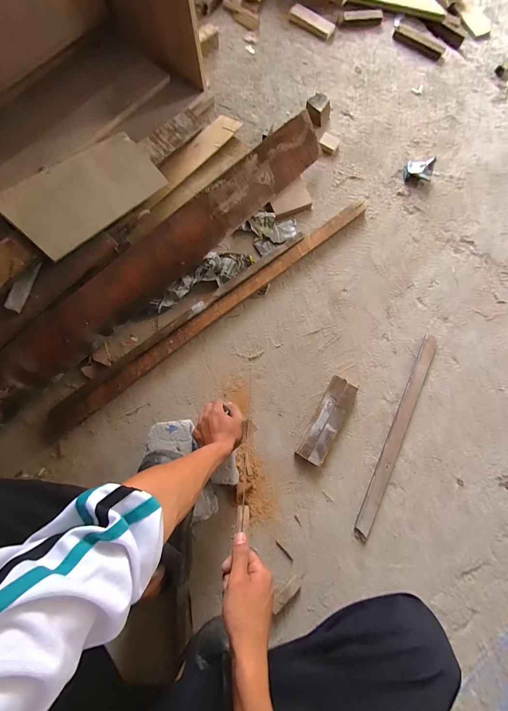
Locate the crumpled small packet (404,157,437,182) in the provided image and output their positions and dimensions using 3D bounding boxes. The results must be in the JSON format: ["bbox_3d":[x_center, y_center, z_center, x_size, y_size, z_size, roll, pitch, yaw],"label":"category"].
[{"bbox_3d":[0.479,-0.538,0.825,0.079,0.034,0.063,10,77,2],"label":"crumpled small packet"}]

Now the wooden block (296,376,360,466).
[{"bbox_3d":[0.173,0.152,0.670,0.066,0.024,0.203,30,78,6],"label":"wooden block"}]

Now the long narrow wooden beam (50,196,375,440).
[{"bbox_3d":[-0.092,-0.114,0.718,0.941,0.034,0.052,-37,80,-8],"label":"long narrow wooden beam"}]

